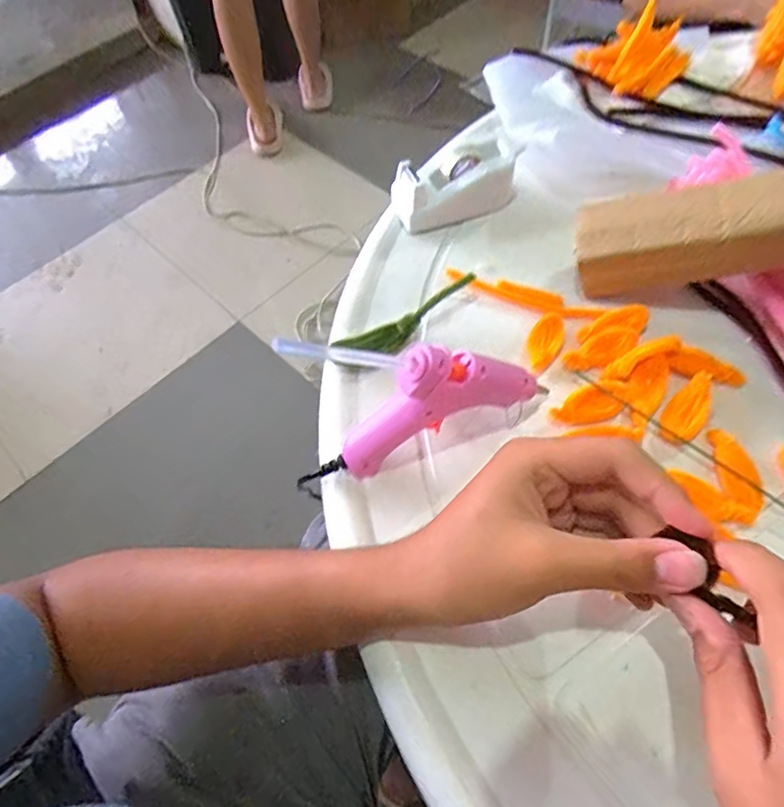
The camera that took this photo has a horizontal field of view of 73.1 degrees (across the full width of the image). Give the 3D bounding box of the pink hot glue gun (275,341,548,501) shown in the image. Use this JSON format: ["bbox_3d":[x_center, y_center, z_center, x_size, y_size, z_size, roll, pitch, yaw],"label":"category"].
[{"bbox_3d":[0.014,-0.003,0.310,0.160,0.112,0.031,-14,60,-3],"label":"pink hot glue gun"}]

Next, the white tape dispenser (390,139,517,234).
[{"bbox_3d":[0.055,-0.186,0.455,0.103,0.045,0.042,-20,61,-7],"label":"white tape dispenser"}]

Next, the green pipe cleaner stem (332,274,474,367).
[{"bbox_3d":[0.011,-0.064,0.403,0.120,0.013,0.033,-33,62,4],"label":"green pipe cleaner stem"}]

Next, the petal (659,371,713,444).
[{"bbox_3d":[0.199,0.003,0.353,0.024,0.006,0.052,30,80,19],"label":"petal"}]

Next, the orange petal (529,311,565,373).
[{"bbox_3d":[0.112,-0.045,0.387,0.022,0.008,0.050,22,65,16],"label":"orange petal"}]

